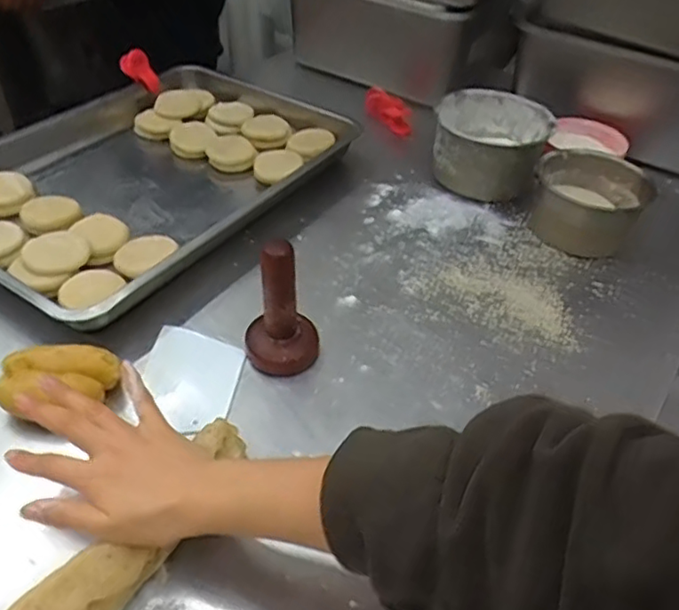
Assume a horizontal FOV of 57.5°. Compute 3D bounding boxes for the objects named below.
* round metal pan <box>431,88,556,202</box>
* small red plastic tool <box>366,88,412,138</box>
[{"bbox_3d":[0.202,-0.215,0.827,0.147,0.081,0.144,9,43,5],"label":"round metal pan"},{"bbox_3d":[0.079,-0.298,0.954,0.047,0.021,0.103,-25,66,-25],"label":"small red plastic tool"}]

